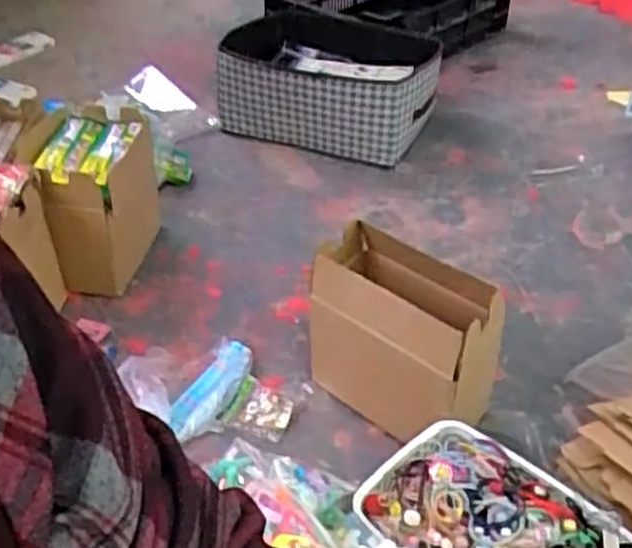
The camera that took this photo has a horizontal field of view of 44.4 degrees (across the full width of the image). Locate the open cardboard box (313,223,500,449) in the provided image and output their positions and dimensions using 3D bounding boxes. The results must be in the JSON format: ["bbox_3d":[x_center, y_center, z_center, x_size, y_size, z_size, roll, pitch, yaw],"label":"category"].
[{"bbox_3d":[0.108,0.083,1.000,0.121,0.218,0.260,-32,50,-34],"label":"open cardboard box"}]

